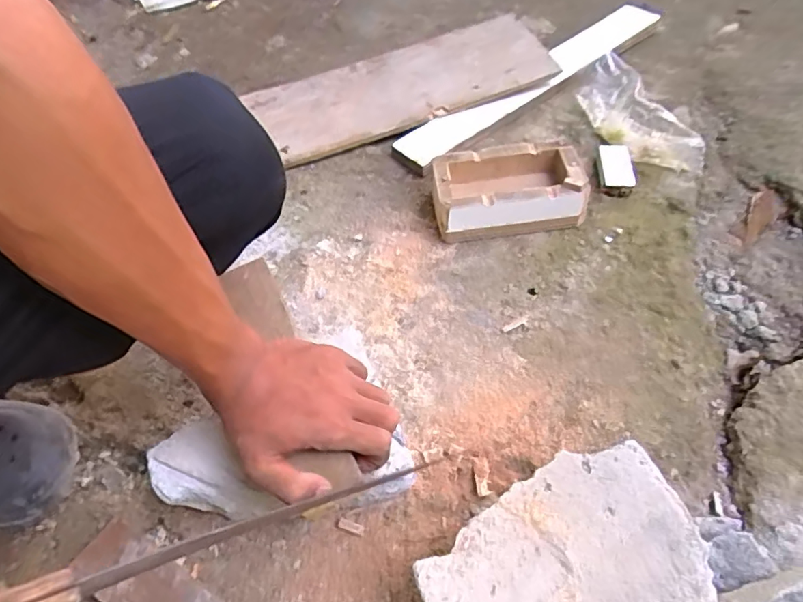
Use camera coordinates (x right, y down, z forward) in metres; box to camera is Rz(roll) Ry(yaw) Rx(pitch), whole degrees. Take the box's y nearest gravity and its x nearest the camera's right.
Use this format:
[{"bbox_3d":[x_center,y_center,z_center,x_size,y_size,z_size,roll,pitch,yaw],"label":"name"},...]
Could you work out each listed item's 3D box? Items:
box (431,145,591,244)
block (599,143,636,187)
[{"bbox_3d":[0.125,-0.131,0.640,0.176,0.061,0.102,-5,53,2],"label":"box"},{"bbox_3d":[0.273,-0.168,0.675,0.040,0.014,0.077,3,53,8],"label":"block"}]

